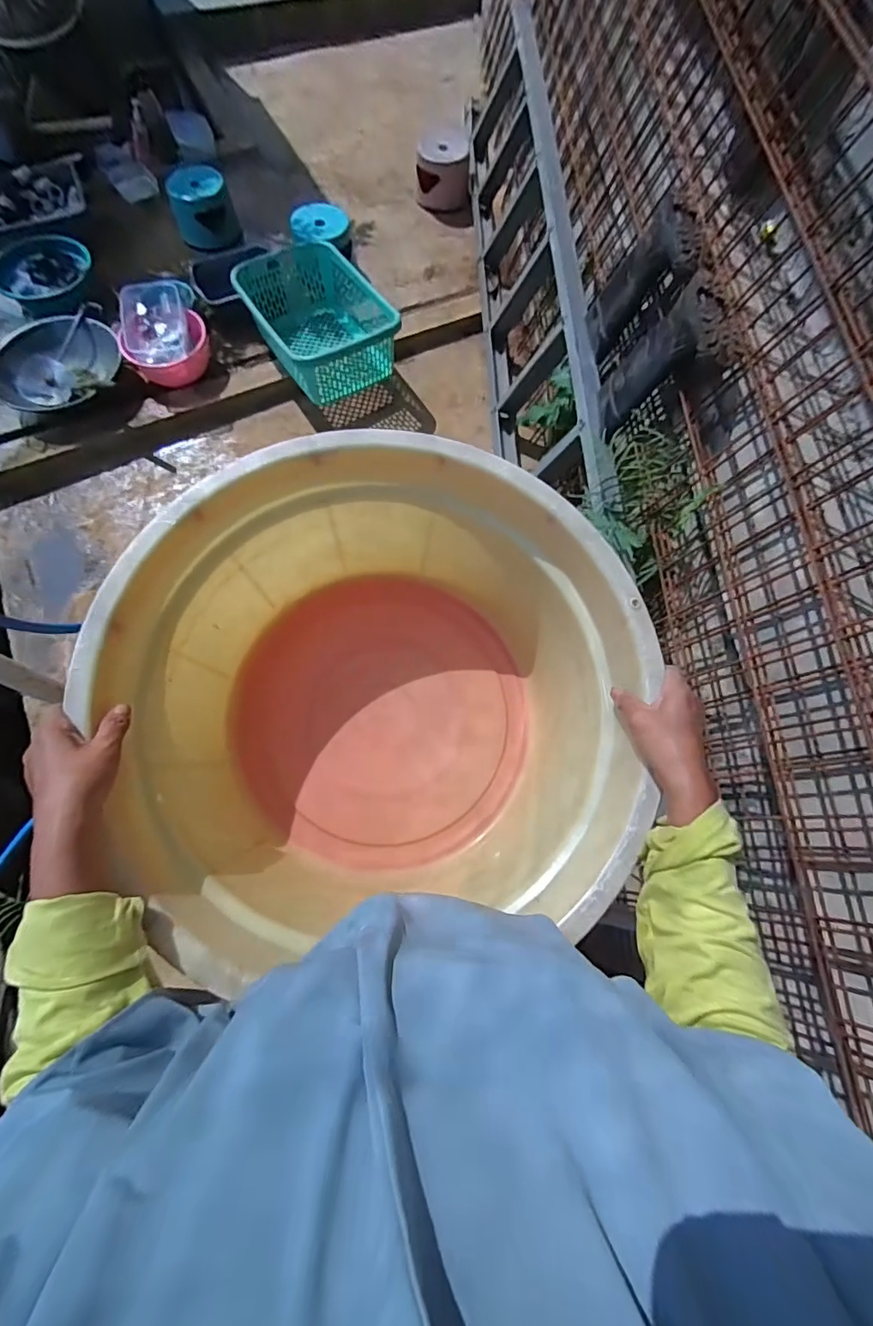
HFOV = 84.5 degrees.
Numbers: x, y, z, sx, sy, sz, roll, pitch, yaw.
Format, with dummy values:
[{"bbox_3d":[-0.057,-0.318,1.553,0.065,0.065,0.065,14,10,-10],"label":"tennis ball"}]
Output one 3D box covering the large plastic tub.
[{"bbox_3d":[-0.054,0.040,0.556,0.507,0.289,0.466,-9,71,-5],"label":"large plastic tub"}]

